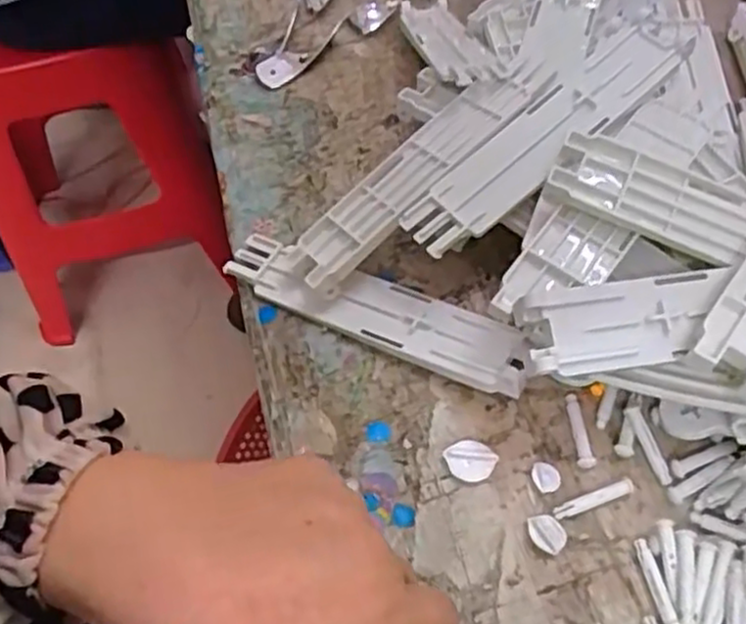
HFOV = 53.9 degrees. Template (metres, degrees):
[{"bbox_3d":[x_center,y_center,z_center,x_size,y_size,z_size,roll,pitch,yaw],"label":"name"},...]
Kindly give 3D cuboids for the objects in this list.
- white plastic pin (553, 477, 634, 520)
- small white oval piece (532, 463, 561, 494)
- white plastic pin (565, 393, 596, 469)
[{"bbox_3d":[0.103,0.087,0.341,0.040,0.008,0.007,-18,55,-10],"label":"white plastic pin"},{"bbox_3d":[0.083,0.079,0.350,0.013,0.004,0.014,2,54,4],"label":"small white oval piece"},{"bbox_3d":[0.102,0.058,0.362,0.008,0.008,0.039,-4,54,0],"label":"white plastic pin"}]

